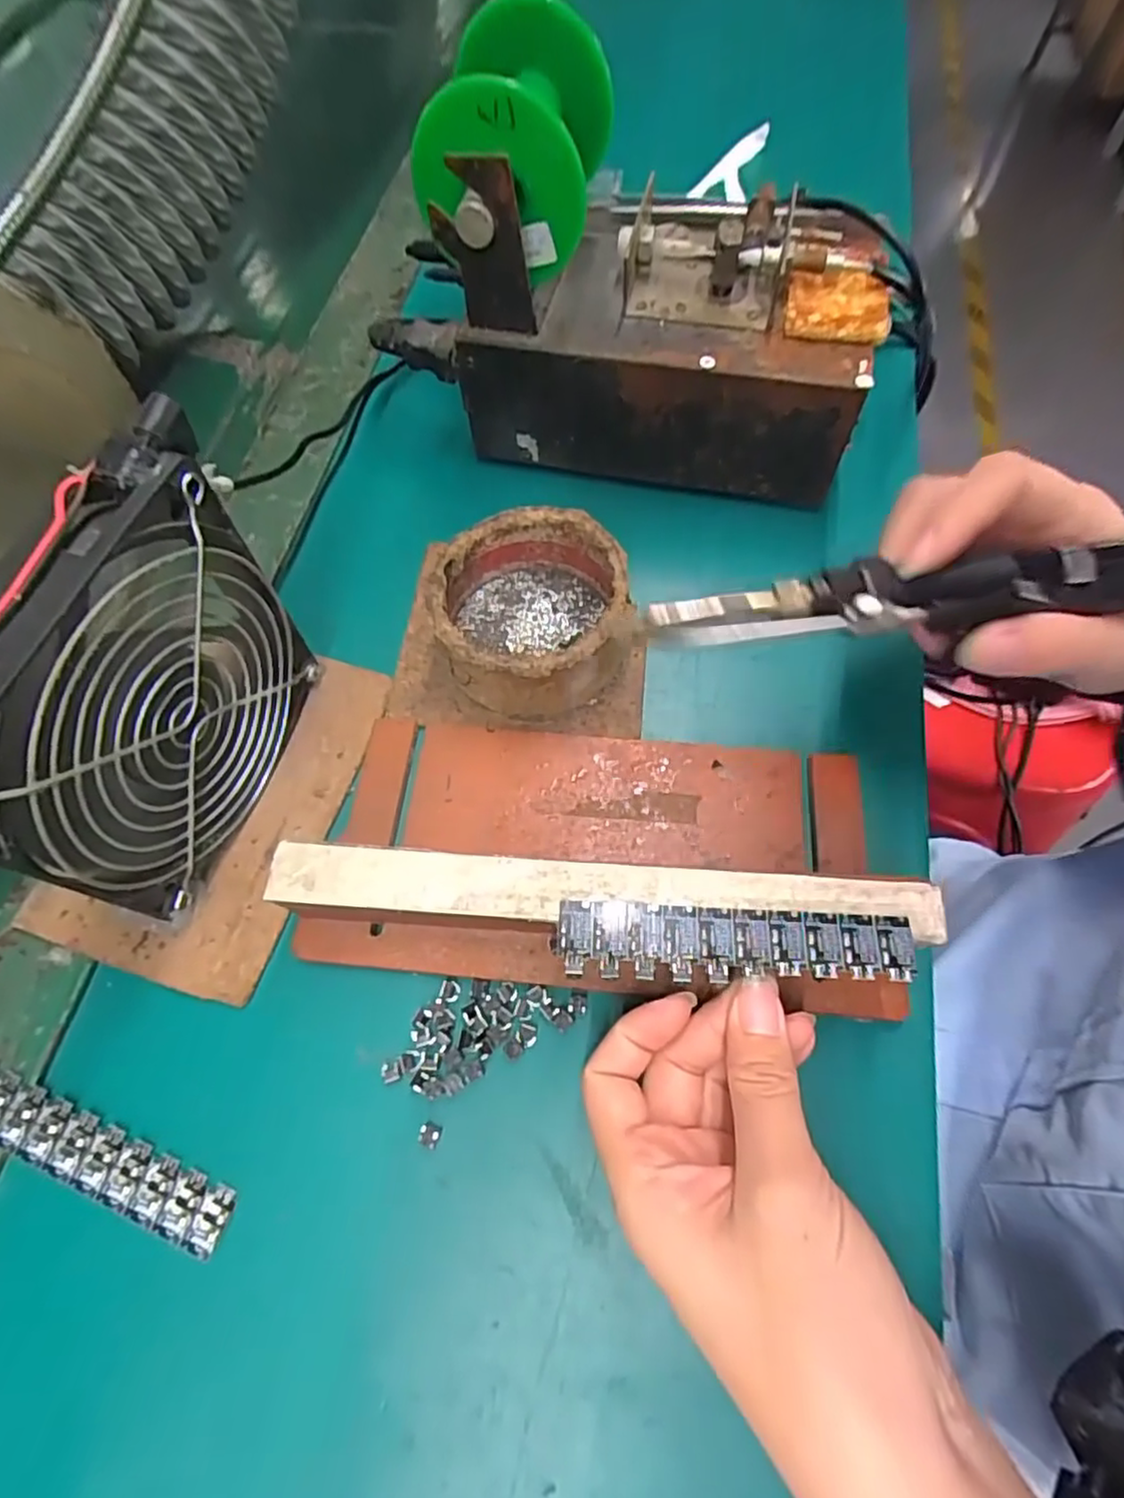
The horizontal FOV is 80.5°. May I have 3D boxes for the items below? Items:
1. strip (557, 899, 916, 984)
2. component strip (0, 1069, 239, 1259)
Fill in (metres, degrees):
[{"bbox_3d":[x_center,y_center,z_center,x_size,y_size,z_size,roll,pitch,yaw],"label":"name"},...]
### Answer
[{"bbox_3d":[0.054,0.060,0.207,0.107,0.004,0.023,1,65,3],"label":"strip"},{"bbox_3d":[-0.160,0.135,0.222,0.108,0.006,0.021,20,68,12],"label":"component strip"}]

